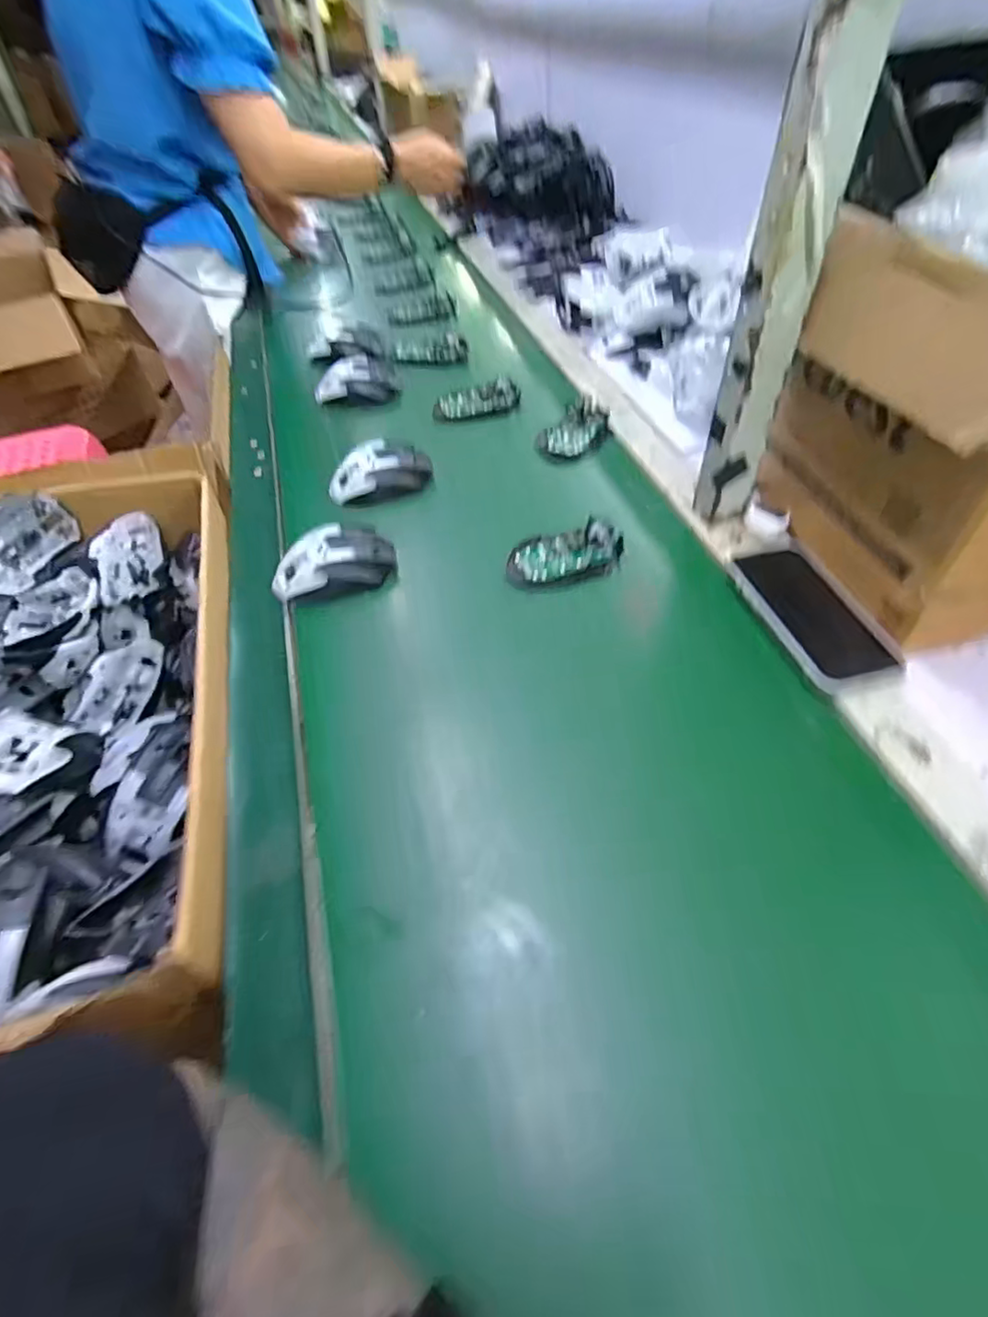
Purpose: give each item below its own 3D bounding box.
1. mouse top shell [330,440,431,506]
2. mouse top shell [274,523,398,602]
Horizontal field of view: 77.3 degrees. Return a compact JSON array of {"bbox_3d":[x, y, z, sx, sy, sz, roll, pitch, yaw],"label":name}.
[{"bbox_3d":[-0.127,-0.209,0.690,0.116,0.036,0.066,-10,49,-7],"label":"mouse top shell"},{"bbox_3d":[-0.154,-0.095,0.588,0.117,0.039,0.064,-17,50,-13],"label":"mouse top shell"}]

